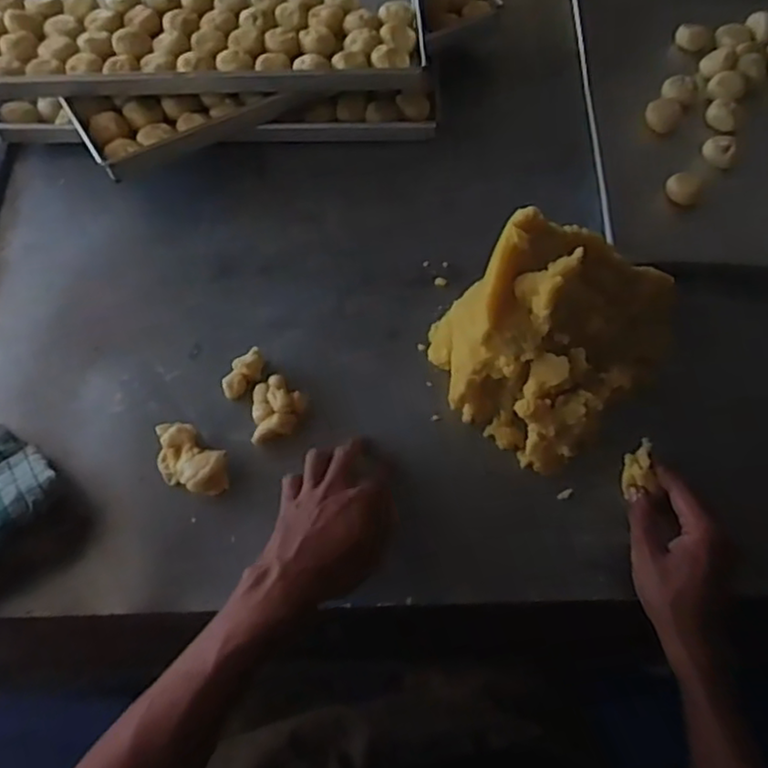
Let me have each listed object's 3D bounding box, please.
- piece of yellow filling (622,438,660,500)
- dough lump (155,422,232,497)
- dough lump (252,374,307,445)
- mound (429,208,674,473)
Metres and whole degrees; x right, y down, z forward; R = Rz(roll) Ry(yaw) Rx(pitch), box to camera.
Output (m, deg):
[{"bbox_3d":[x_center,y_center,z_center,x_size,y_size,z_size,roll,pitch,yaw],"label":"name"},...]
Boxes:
[{"bbox_3d":[0.209,0.067,0.550,0.023,0.018,0.045,0,63,1],"label":"piece of yellow filling"},{"bbox_3d":[-0.173,0.065,0.585,0.084,0.021,0.047,34,68,17],"label":"dough lump"},{"bbox_3d":[-0.097,0.024,0.616,0.048,0.022,0.061,-6,63,-3],"label":"dough lump"},{"bbox_3d":[0.158,-0.066,0.589,0.226,0.144,0.183,-42,69,-18],"label":"mound"}]

